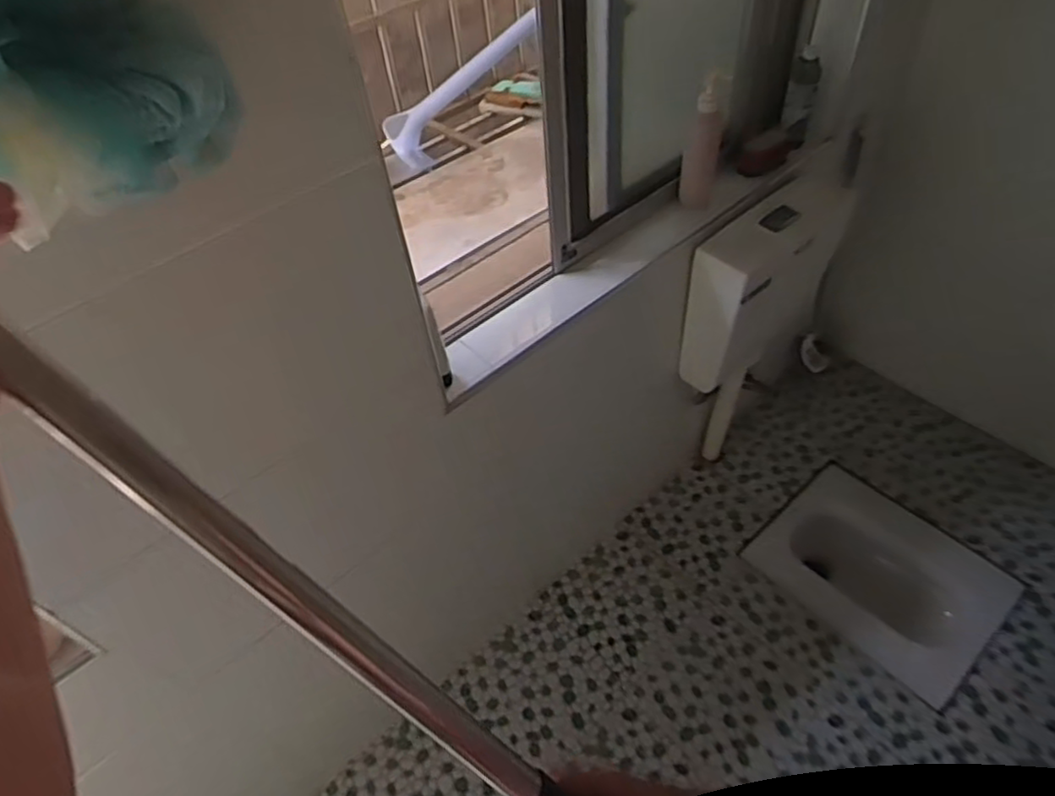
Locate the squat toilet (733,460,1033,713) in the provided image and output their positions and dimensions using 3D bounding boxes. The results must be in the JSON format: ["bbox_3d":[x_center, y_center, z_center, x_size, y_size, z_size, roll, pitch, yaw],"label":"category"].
[{"bbox_3d":[0.856,0.451,1.678,0.428,0.167,0.509,-34,55,-23],"label":"squat toilet"}]

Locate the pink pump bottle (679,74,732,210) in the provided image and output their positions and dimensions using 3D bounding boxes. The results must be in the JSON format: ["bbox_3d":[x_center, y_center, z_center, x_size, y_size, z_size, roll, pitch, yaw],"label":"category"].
[{"bbox_3d":[0.315,-0.444,1.220,0.062,0.247,0.050,14,52,16],"label":"pink pump bottle"}]

